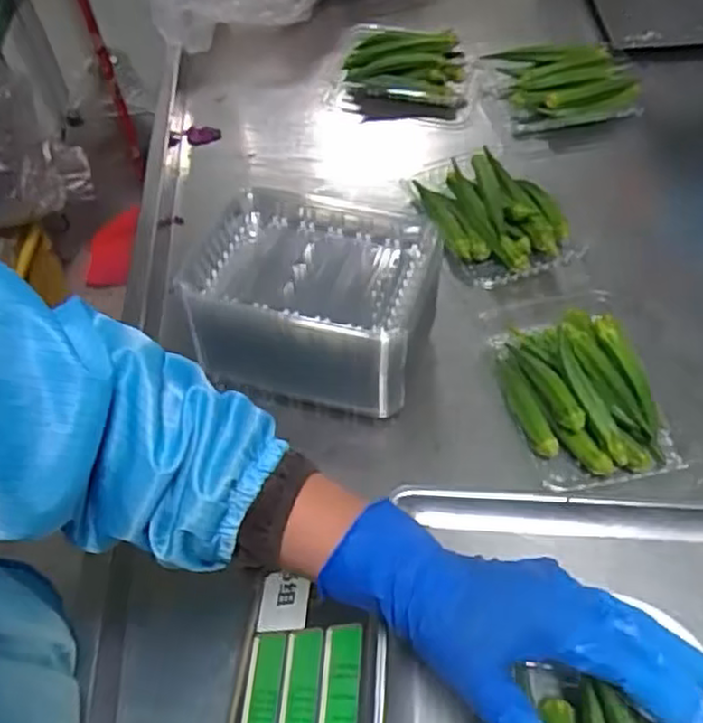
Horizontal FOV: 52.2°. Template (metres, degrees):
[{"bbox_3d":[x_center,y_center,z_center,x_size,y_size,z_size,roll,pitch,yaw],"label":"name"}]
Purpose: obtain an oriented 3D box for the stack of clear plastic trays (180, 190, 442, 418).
[{"bbox_3d":[-0.033,-0.064,0.648,0.192,0.108,0.169,12,55,13],"label":"stack of clear plastic trays"}]

